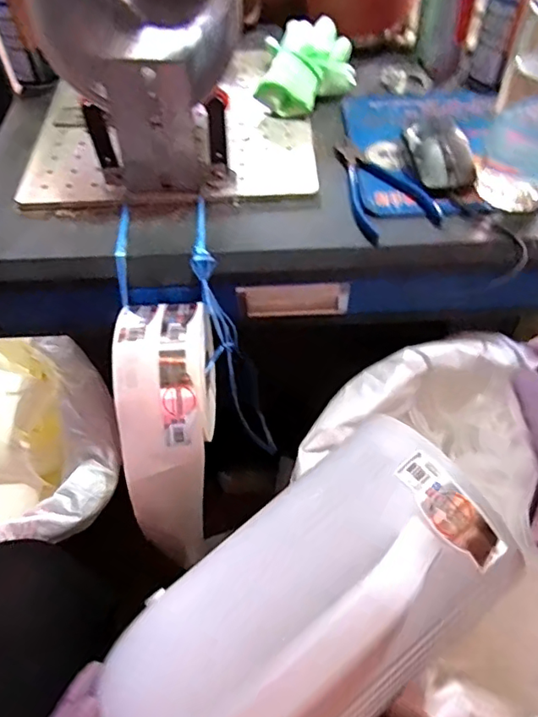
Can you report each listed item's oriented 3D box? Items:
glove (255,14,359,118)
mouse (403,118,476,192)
[{"bbox_3d":[0.044,-0.332,0.626,0.101,0.058,0.133,6,52,8],"label":"glove"},{"bbox_3d":[0.170,-0.204,0.546,0.064,0.034,0.086,-6,52,-2],"label":"mouse"}]

